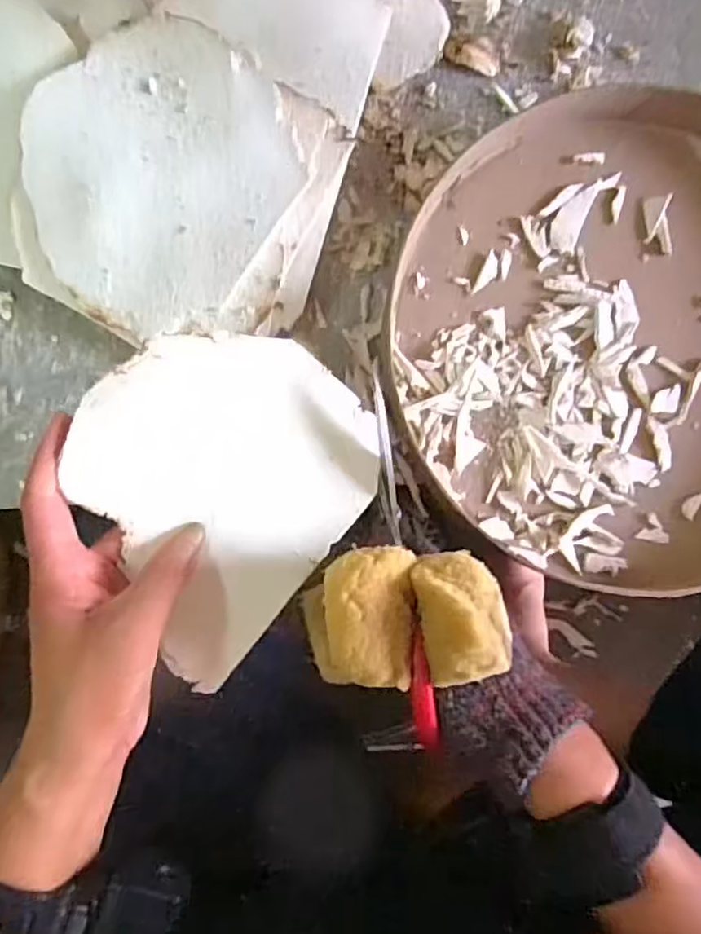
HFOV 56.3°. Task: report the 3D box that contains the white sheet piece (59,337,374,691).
[{"bbox_3d":[-0.069,0.006,0.328,0.134,0.009,0.158,40,81,-4],"label":"white sheet piece"}]

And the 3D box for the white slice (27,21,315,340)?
[{"bbox_3d":[-0.118,-0.170,0.389,0.148,0.007,0.164,35,103,-6],"label":"white slice"}]

